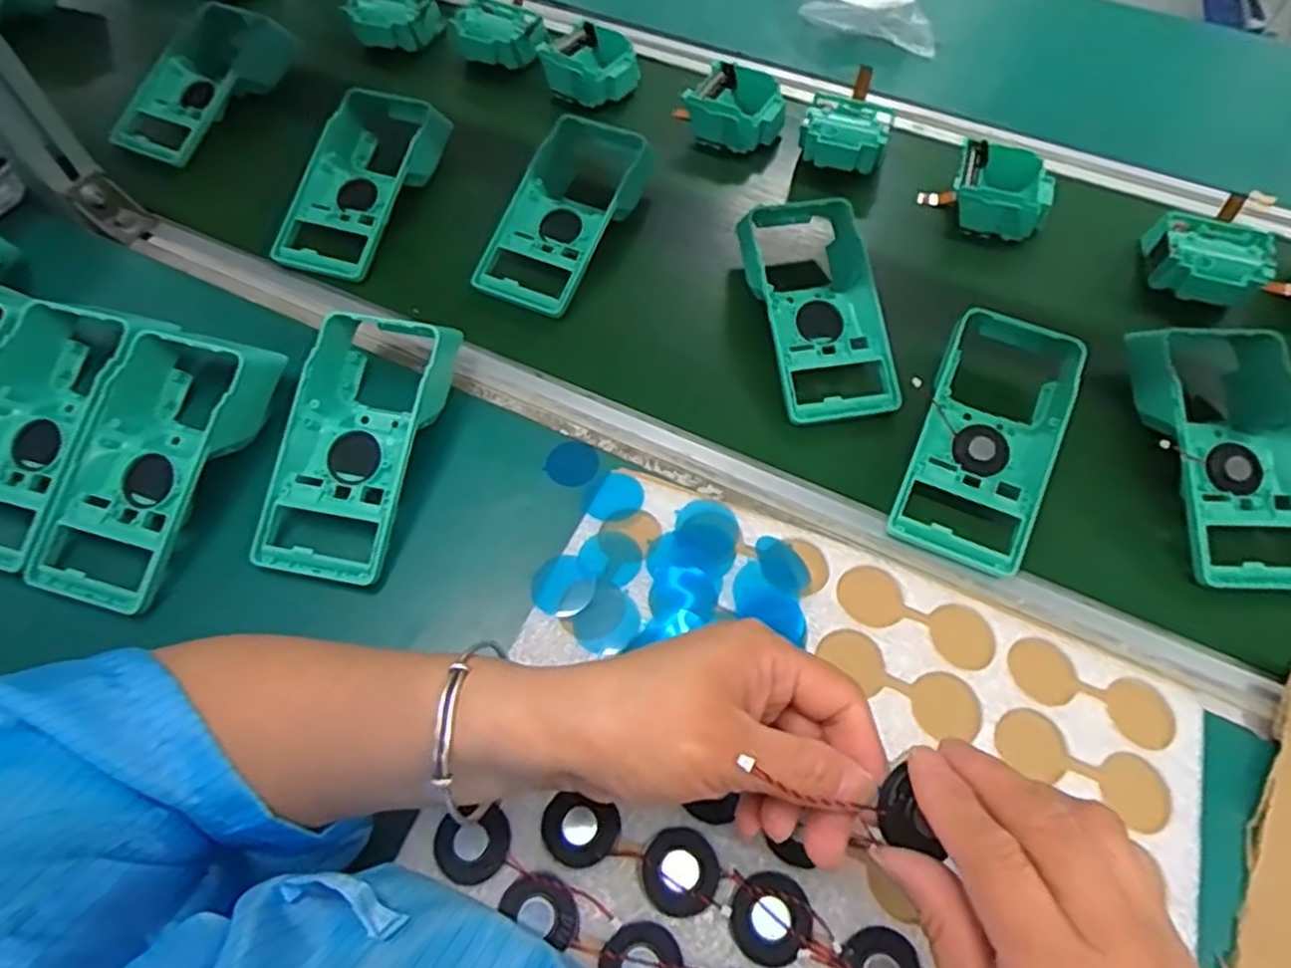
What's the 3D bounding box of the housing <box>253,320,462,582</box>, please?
[{"bbox_3d":[-0.183,-0.029,0.469,0.082,0.054,0.175,12,62,8],"label":"housing"}]

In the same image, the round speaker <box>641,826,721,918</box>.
[{"bbox_3d":[0.015,0.168,0.317,0.032,0.004,0.033,0,60,0],"label":"round speaker"}]

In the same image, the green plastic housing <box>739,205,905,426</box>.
[{"bbox_3d":[0.132,-0.130,0.532,0.104,0.047,0.171,-9,60,-6],"label":"green plastic housing"}]

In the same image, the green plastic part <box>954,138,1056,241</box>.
[{"bbox_3d":[0.293,-0.241,0.604,0.078,0.036,0.071,24,64,14],"label":"green plastic part"}]

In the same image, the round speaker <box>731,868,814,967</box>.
[{"bbox_3d":[0.053,0.182,0.307,0.032,0.004,0.033,0,60,0],"label":"round speaker"}]

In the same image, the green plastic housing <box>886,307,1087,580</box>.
[{"bbox_3d":[0.226,-0.039,0.474,0.092,0.035,0.193,25,65,15],"label":"green plastic housing"}]

